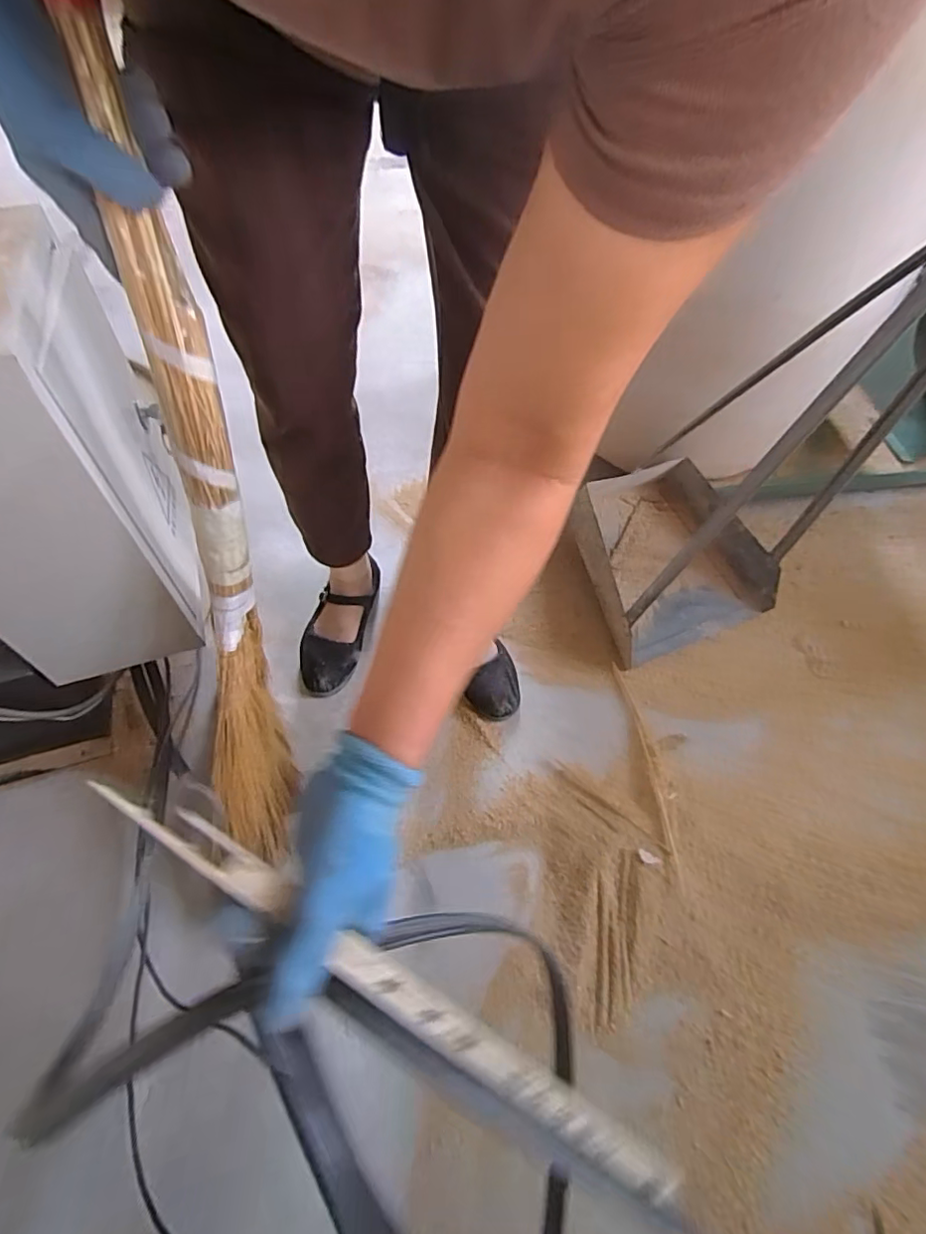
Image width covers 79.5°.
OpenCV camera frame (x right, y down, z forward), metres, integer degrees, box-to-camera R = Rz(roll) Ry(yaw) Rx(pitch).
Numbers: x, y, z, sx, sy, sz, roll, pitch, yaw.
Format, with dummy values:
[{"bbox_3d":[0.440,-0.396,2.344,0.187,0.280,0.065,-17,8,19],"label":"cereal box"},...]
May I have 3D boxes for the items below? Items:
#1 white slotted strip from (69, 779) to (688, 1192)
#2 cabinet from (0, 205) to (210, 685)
[{"bbox_3d":[-0.025,0.213,0.309,0.400,0.019,0.020,42,58,-9],"label":"white slotted strip"},{"bbox_3d":[-0.450,-0.160,0.604,0.186,0.389,0.294,-11,56,-10],"label":"cabinet"}]

